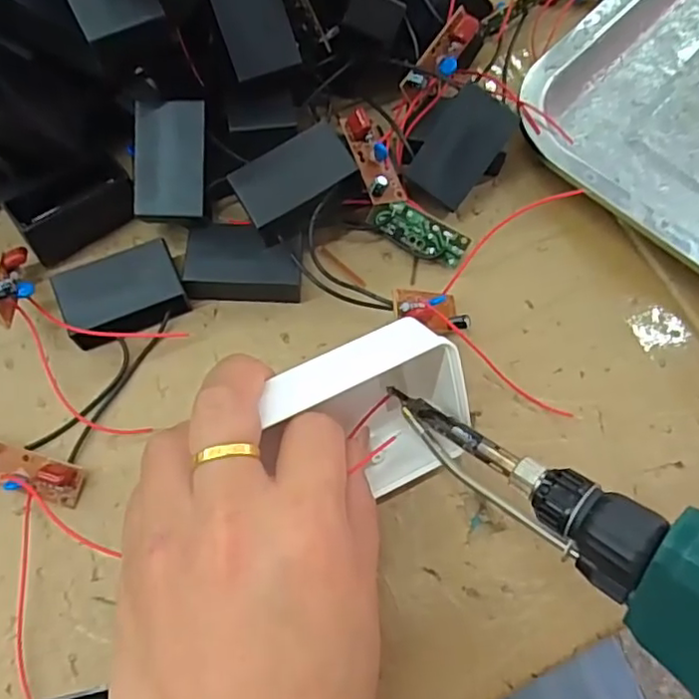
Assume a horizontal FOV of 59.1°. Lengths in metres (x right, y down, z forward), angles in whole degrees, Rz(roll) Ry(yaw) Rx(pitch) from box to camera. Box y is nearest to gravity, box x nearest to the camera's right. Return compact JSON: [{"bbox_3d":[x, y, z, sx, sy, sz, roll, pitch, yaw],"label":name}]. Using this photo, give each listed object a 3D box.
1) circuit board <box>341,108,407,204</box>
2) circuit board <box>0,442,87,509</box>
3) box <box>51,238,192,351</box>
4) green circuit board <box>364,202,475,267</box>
[{"bbox_3d":[0.010,-0.083,0.266,0.016,0.012,0.042,-16,70,-8],"label":"circuit board"},{"bbox_3d":[-0.122,0.044,0.229,0.045,0.013,0.015,15,68,4],"label":"circuit board"},{"bbox_3d":[-0.092,-0.021,0.253,0.047,0.019,0.031,-22,70,-10],"label":"box"},{"bbox_3d":[0.030,-0.051,0.270,0.044,0.019,0.004,30,26,1],"label":"green circuit board"}]

